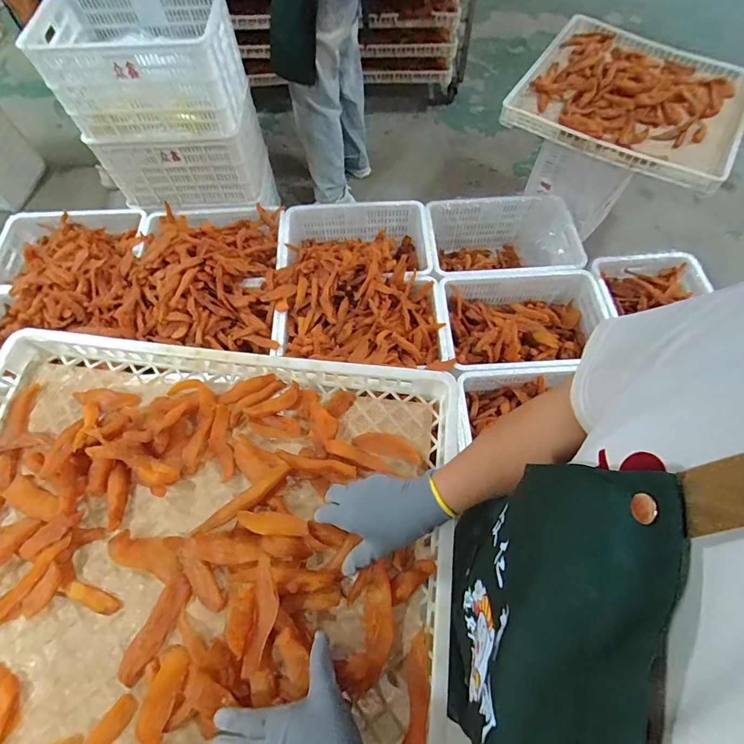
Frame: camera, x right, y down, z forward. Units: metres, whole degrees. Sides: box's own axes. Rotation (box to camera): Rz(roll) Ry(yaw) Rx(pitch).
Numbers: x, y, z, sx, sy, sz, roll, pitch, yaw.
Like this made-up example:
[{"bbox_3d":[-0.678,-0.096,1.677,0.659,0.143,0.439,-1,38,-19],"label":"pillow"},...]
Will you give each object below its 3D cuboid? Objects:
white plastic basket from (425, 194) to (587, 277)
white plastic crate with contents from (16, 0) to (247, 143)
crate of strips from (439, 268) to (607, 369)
[{"bbox_3d":[0.491,-0.461,1.604,0.543,0.243,0.367,-2,64,0],"label":"white plastic basket"},{"bbox_3d":[-0.713,-0.965,1.314,0.538,0.279,0.359,-3,64,0],"label":"white plastic crate with contents"},{"bbox_3d":[0.505,-0.162,1.398,0.536,0.146,0.369,-3,64,0],"label":"crate of strips"}]

